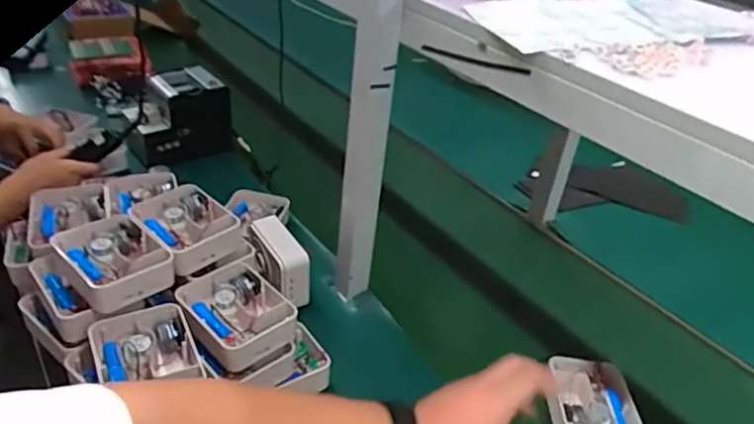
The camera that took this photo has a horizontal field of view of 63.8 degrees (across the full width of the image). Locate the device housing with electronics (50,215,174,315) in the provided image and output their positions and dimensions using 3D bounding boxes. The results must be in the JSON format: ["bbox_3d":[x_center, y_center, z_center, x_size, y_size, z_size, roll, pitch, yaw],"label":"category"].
[{"bbox_3d":[-0.311,0.055,0.715,0.100,0.042,0.132,-25,44,-38],"label":"device housing with electronics"}]

